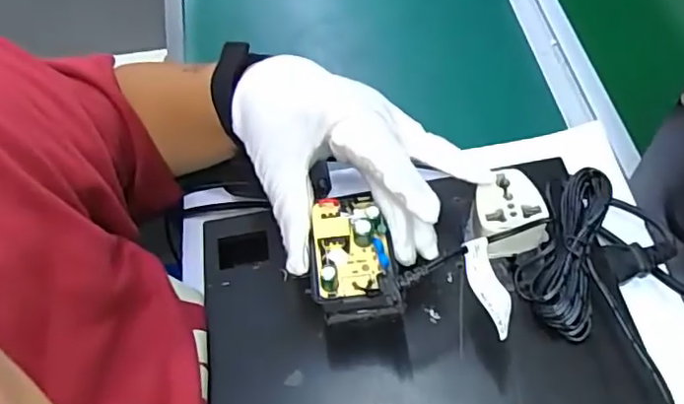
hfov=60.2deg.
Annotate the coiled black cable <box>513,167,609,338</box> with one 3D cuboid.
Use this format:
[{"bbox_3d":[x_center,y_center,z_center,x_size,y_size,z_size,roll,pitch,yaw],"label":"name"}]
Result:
[{"bbox_3d":[0.121,0.025,0.323,0.039,0.026,0.094,15,56,15],"label":"coiled black cable"}]

